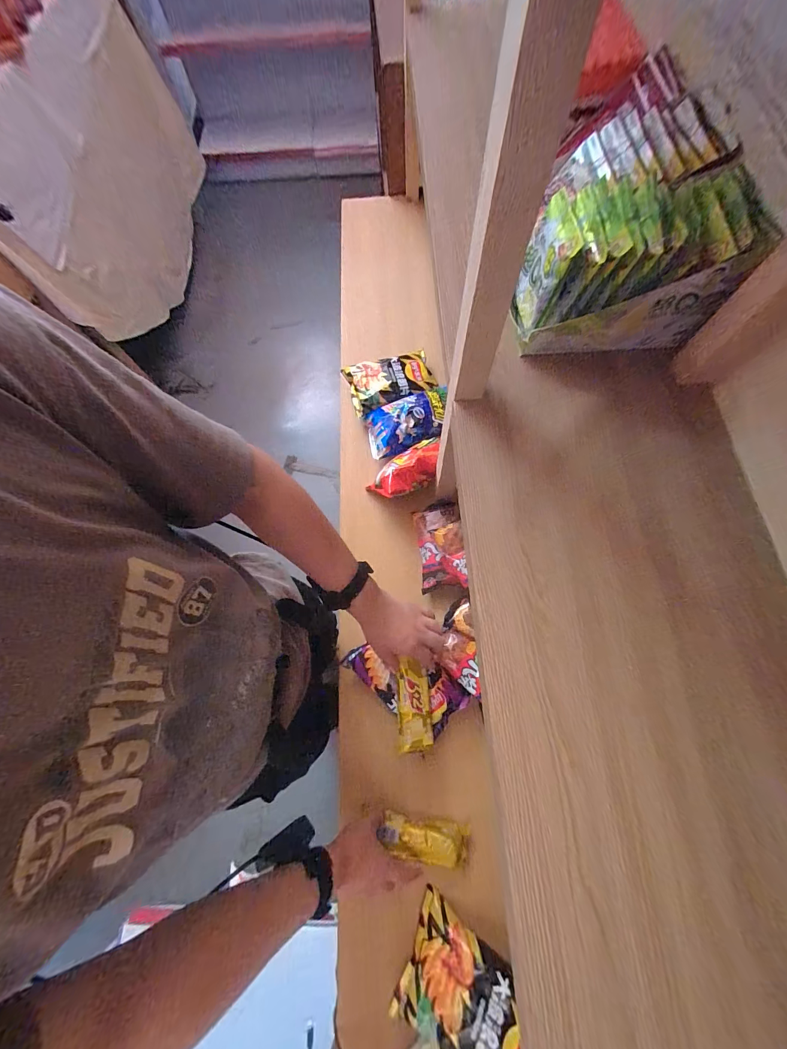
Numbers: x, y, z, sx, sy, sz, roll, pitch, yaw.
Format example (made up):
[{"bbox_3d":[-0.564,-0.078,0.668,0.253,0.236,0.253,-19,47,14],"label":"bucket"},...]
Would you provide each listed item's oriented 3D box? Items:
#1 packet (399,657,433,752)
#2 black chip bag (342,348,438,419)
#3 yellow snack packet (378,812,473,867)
[{"bbox_3d":[0.033,0.285,0.555,0.050,0.017,0.136,-3,86,0],"label":"packet"},{"bbox_3d":[-0.005,-0.335,0.821,0.198,0.043,0.142,-15,72,-4],"label":"black chip bag"},{"bbox_3d":[0.047,0.482,0.538,0.130,0.024,0.053,7,72,4],"label":"yellow snack packet"}]

